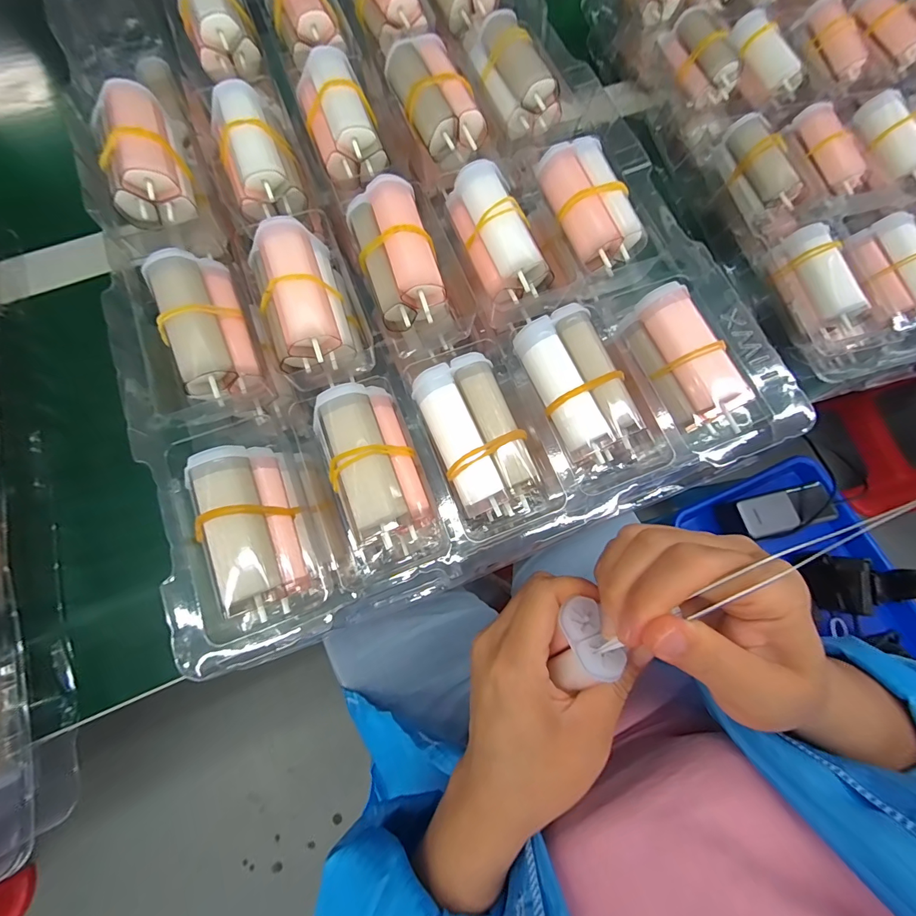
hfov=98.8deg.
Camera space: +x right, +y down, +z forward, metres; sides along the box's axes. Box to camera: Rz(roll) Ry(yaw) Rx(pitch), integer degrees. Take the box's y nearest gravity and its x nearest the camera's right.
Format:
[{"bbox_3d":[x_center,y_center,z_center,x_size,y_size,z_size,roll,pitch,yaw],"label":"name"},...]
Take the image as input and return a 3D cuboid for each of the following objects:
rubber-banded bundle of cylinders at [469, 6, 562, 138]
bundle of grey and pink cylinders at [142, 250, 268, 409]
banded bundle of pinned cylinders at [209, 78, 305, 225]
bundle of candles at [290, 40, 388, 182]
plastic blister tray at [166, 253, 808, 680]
[{"bbox_3d":[0.033,-0.226,0.229,0.034,0.024,0.065,-20,76,-7],"label":"rubber-banded bundle of cylinders"},{"bbox_3d":[-0.116,-0.060,0.182,0.032,0.027,0.066,-20,76,-7],"label":"bundle of grey and pink cylinders"},{"bbox_3d":[-0.108,-0.164,0.210,0.035,0.025,0.069,-18,88,-6],"label":"banded bundle of pinned cylinders"},{"bbox_3d":[-0.066,-0.188,0.216,0.036,0.025,0.062,-18,76,-6],"label":"bundle of candles"},{"bbox_3d":[0.013,-0.006,0.183,0.272,0.048,0.107,-24,77,-8],"label":"plastic blister tray"}]

